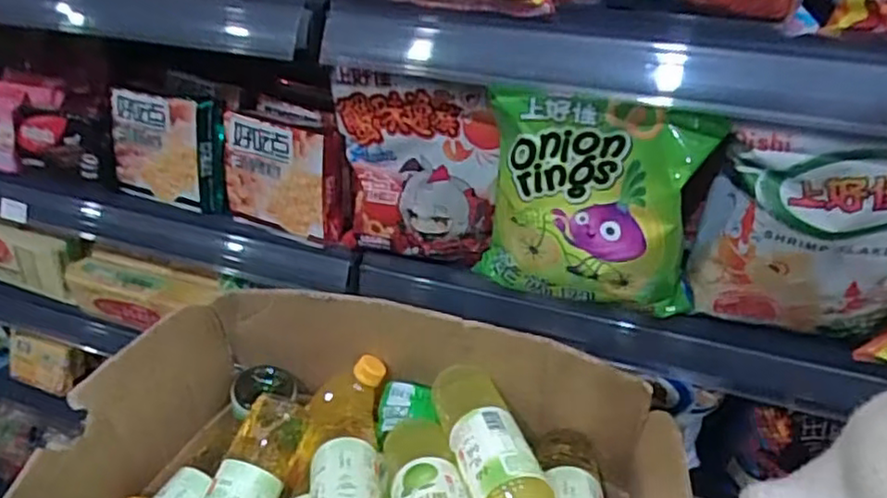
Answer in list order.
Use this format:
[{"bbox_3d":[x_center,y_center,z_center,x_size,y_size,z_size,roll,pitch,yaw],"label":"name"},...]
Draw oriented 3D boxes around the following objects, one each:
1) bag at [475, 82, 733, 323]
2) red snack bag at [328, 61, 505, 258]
[{"bbox_3d":[0.115,-0.032,0.523,0.175,0.178,0.056,7,40,12],"label":"bag"},{"bbox_3d":[-0.028,-0.068,0.589,0.152,0.158,0.043,15,42,21],"label":"red snack bag"}]

